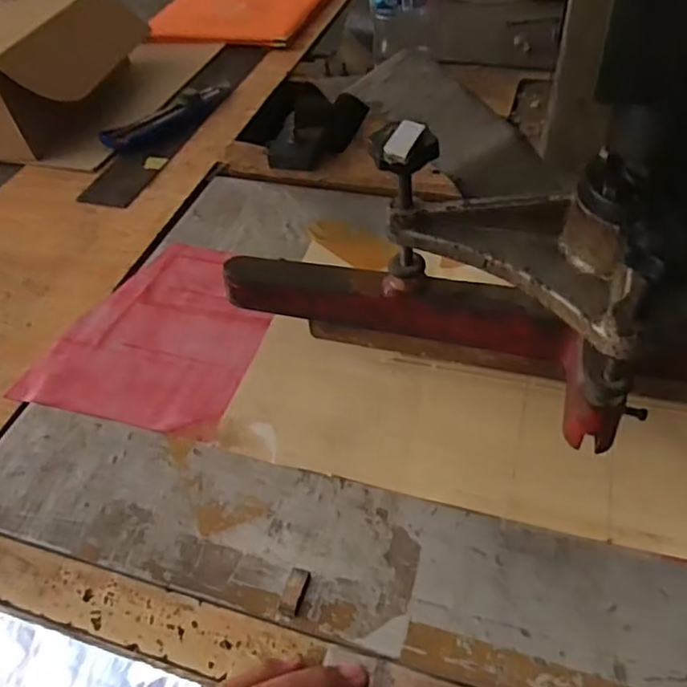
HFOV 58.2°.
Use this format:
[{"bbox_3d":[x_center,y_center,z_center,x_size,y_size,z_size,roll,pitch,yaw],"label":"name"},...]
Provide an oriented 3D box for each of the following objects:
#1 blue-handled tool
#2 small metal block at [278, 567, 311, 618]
[{"bbox_3d":[-0.192,-0.263,0.716,0.051,0.026,0.171,34,59,32],"label":"blue-handled tool"},{"bbox_3d":[-0.027,0.137,0.342,0.012,0.007,0.025,9,49,14],"label":"small metal block"}]

